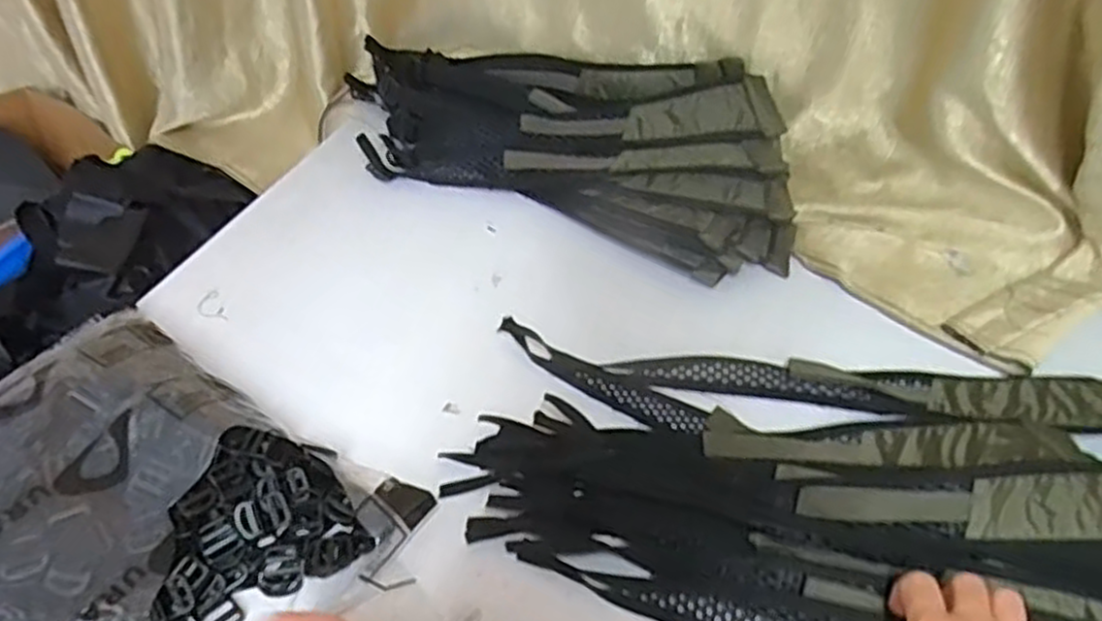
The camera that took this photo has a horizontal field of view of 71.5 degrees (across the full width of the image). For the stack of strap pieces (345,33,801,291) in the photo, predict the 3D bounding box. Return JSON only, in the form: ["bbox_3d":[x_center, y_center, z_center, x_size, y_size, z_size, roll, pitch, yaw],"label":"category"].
[{"bbox_3d":[-0.001,-0.201,0.877,0.565,0.087,0.265,13,46,13],"label":"stack of strap pieces"}]

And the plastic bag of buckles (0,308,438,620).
[{"bbox_3d":[-0.303,0.146,0.531,0.326,0.068,0.269,26,50,23],"label":"plastic bag of buckles"}]

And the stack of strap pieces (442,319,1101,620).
[{"bbox_3d":[0.221,0.120,0.577,0.547,0.050,0.305,13,46,13],"label":"stack of strap pieces"}]

